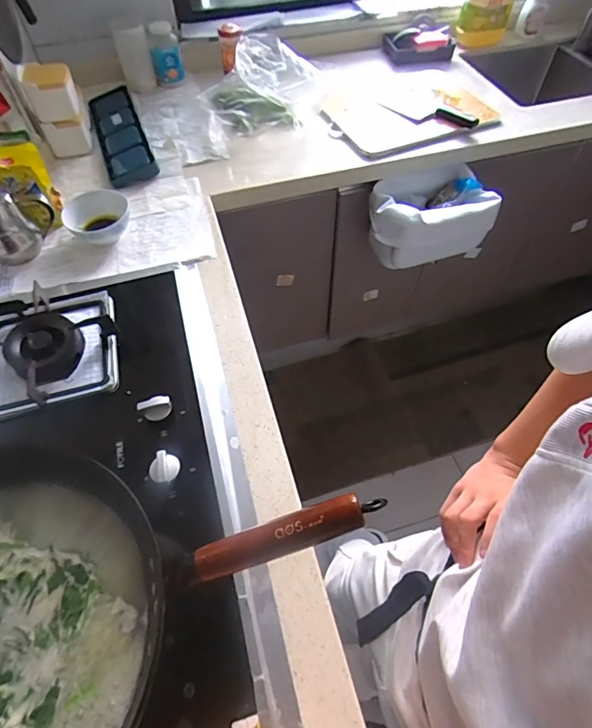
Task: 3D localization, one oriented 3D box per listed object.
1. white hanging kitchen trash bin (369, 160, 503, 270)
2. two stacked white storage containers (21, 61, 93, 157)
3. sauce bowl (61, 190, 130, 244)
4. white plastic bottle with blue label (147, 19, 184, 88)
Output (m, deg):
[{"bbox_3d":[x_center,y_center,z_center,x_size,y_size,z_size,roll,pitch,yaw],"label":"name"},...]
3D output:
[{"bbox_3d":[0.326,-0.365,1.104,0.298,0.149,0.180,-14,57,-9],"label":"white hanging kitchen trash bin"},{"bbox_3d":[-0.520,-0.555,0.970,0.103,0.173,0.066,-22,59,-14],"label":"two stacked white storage containers"},{"bbox_3d":[-0.383,-0.277,0.860,0.124,0.060,0.106,-22,59,-14],"label":"sauce bowl"},{"bbox_3d":[-0.340,-0.807,1.155,0.077,0.129,0.061,-13,57,-8],"label":"white plastic bottle with blue label"}]

